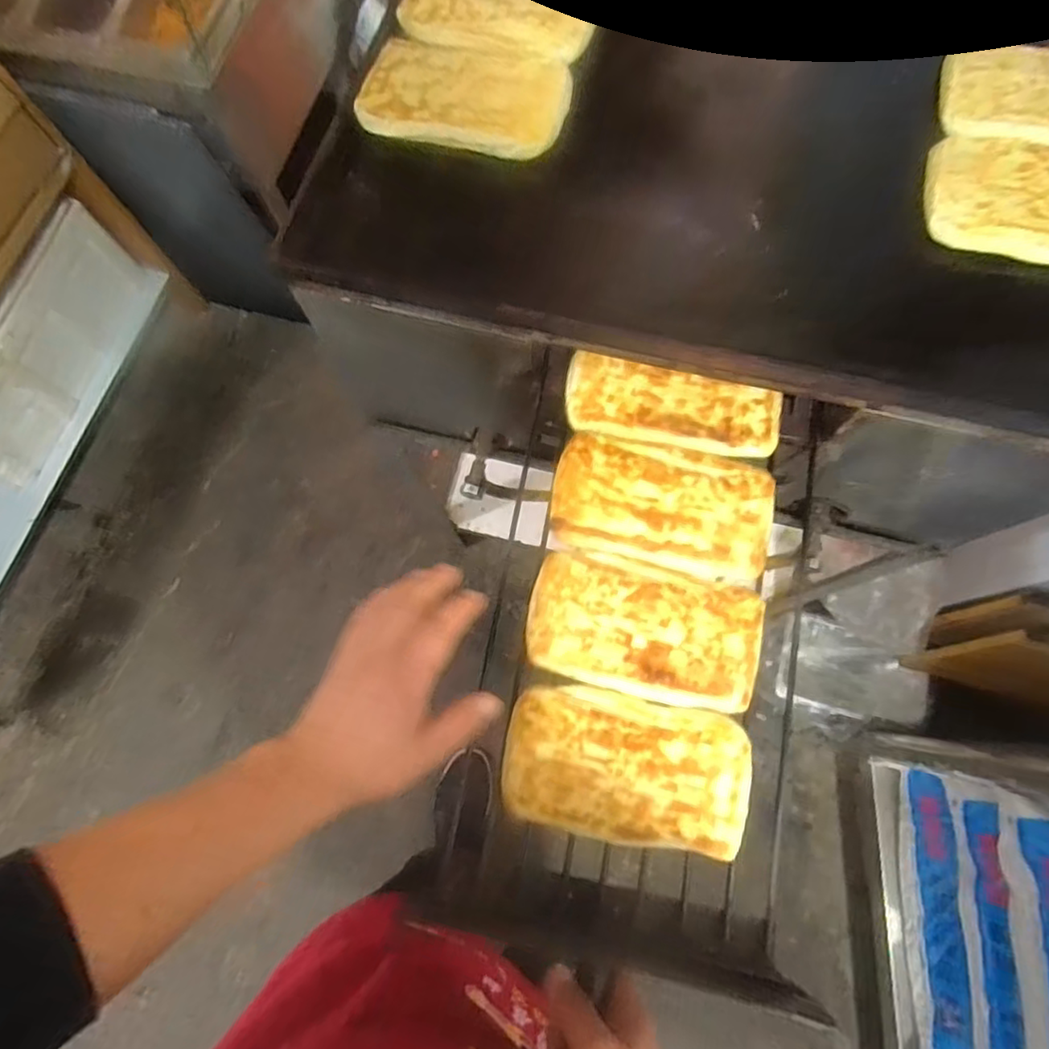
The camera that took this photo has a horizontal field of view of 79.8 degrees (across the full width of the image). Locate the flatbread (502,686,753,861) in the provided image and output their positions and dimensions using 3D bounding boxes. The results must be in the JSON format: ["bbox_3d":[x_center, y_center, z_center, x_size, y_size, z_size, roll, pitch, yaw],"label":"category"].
[{"bbox_3d":[0.071,0.170,0.440,0.164,0.012,0.094,11,75,5],"label":"flatbread"}]

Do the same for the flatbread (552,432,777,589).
[{"bbox_3d":[0.106,-0.016,0.486,0.164,0.015,0.095,14,76,5],"label":"flatbread"}]

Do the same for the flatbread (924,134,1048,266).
[{"bbox_3d":[0.386,-0.235,0.458,0.167,0.020,0.100,14,76,5],"label":"flatbread"}]

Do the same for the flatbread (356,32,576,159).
[{"bbox_3d":[-0.050,-0.359,0.525,0.169,0.011,0.103,14,76,5],"label":"flatbread"}]

